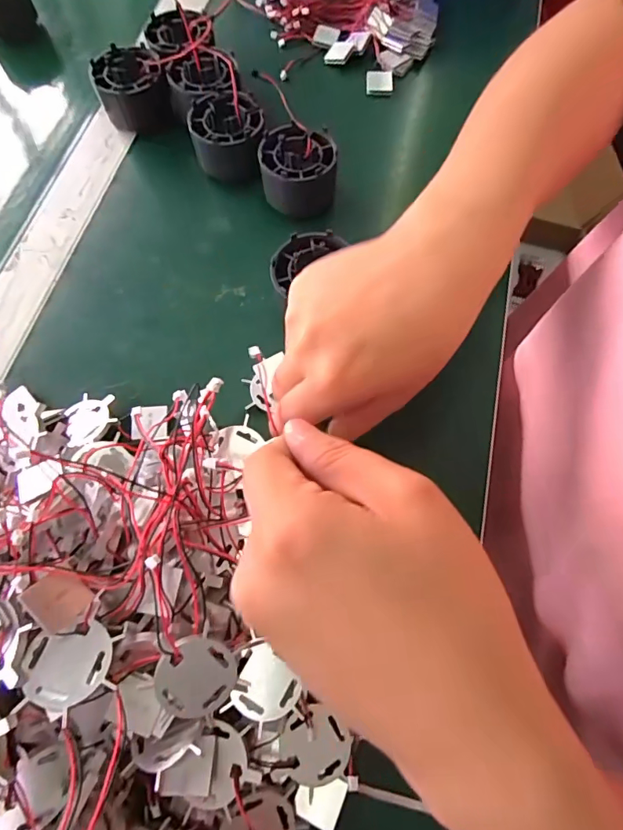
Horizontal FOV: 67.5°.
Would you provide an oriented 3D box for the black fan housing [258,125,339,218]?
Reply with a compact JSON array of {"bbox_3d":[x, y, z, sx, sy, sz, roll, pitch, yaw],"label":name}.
[{"bbox_3d":[-0.009,-0.166,0.322,0.051,0.034,0.055,-2,69,0],"label":"black fan housing"}]

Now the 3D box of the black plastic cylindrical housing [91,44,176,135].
[{"bbox_3d":[-0.134,-0.245,0.355,0.051,0.040,0.050,0,69,0],"label":"black plastic cylindrical housing"}]

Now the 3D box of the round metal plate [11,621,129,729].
[{"bbox_3d":[-0.093,0.099,0.181,0.032,0.004,0.028,-7,58,-21],"label":"round metal plate"}]

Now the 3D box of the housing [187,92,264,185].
[{"bbox_3d":[-0.060,-0.199,0.335,0.049,0.039,0.049,-11,69,-4],"label":"housing"}]

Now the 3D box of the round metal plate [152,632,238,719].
[{"bbox_3d":[-0.046,0.106,0.188,0.031,0.004,0.032,-1,92,-15],"label":"round metal plate"}]

